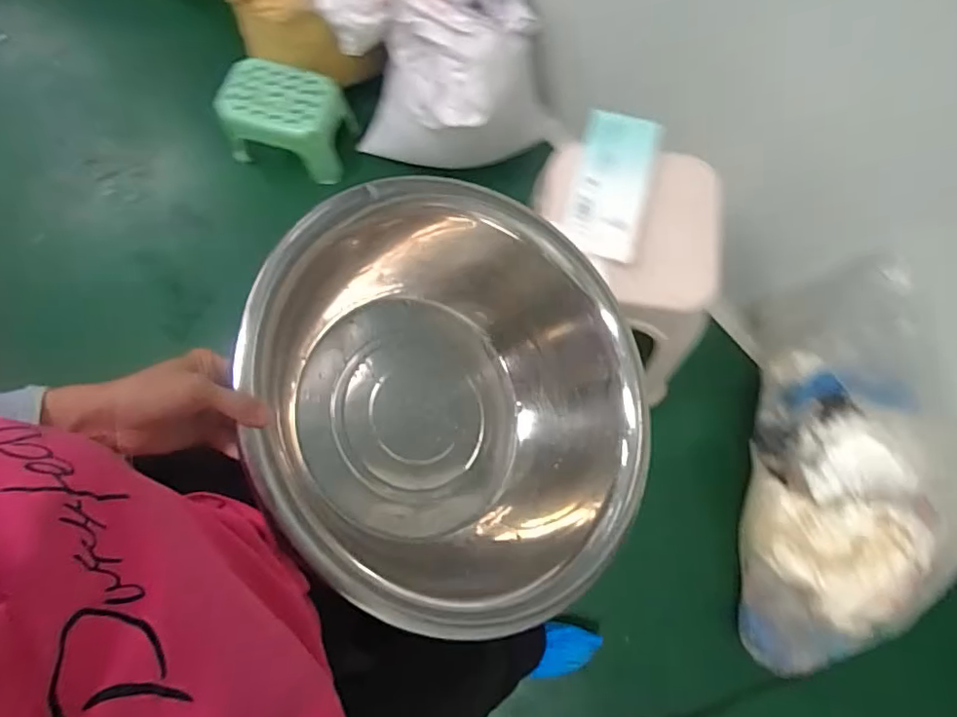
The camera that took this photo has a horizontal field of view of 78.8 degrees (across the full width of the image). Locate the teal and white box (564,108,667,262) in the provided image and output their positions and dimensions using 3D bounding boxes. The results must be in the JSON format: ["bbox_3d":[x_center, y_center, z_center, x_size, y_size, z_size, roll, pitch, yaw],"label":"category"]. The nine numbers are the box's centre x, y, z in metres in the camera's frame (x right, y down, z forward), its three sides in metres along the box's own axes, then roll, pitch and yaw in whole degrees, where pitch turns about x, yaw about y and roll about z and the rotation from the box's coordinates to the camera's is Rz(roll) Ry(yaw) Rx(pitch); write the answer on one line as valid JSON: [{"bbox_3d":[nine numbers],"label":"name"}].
[{"bbox_3d":[0.219,-0.285,0.959,0.120,0.026,0.256,14,75,5],"label":"teal and white box"}]

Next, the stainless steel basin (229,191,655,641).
[{"bbox_3d":[-0.033,0.045,0.595,0.401,0.170,0.407,-2,76,-29],"label":"stainless steel basin"}]

